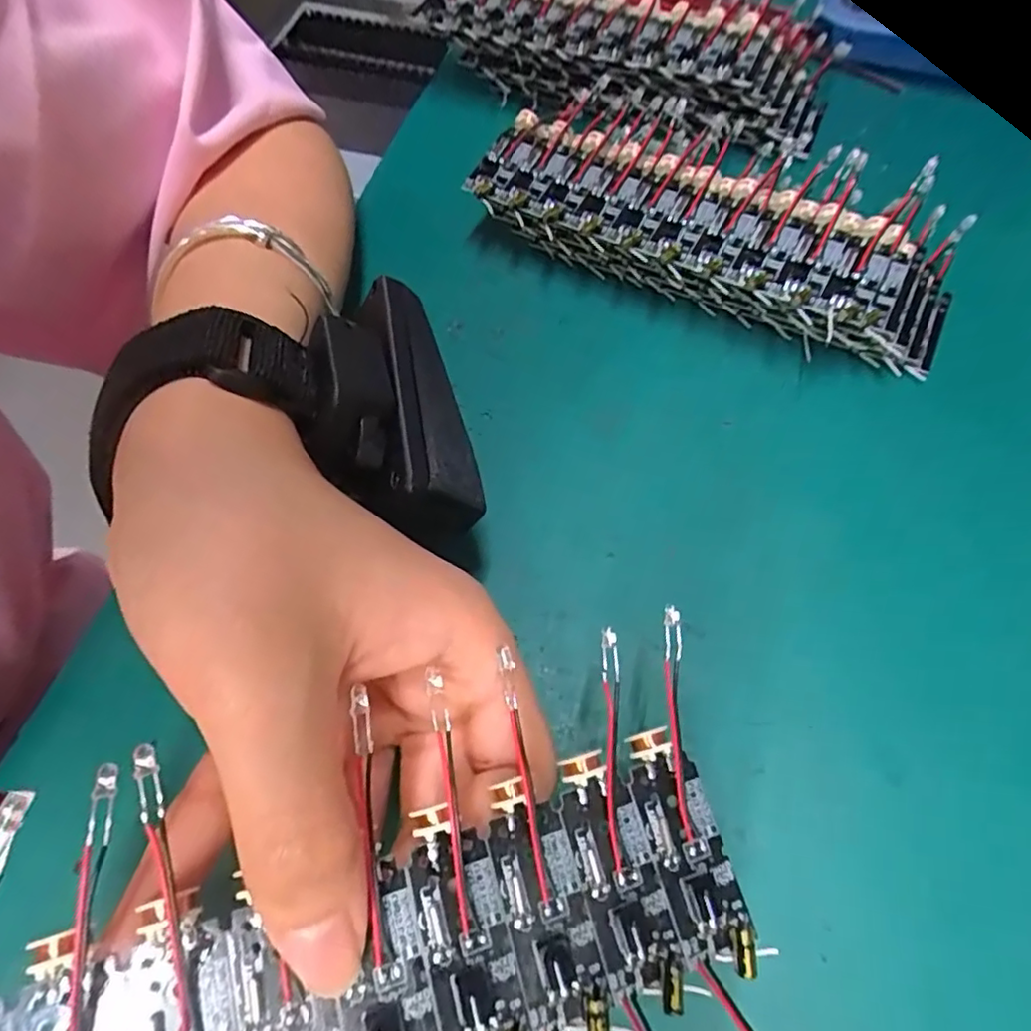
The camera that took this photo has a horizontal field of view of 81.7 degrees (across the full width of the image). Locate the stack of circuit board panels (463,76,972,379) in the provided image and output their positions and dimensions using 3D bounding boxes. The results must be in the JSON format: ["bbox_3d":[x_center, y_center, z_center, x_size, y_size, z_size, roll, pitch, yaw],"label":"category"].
[{"bbox_3d":[0.080,-0.116,0.238,0.187,0.040,0.081,27,66,10],"label":"stack of circuit board panels"}]

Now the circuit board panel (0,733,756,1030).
[{"bbox_3d":[-0.030,0.083,0.102,0.153,0.010,0.043,-12,62,-16],"label":"circuit board panel"}]

